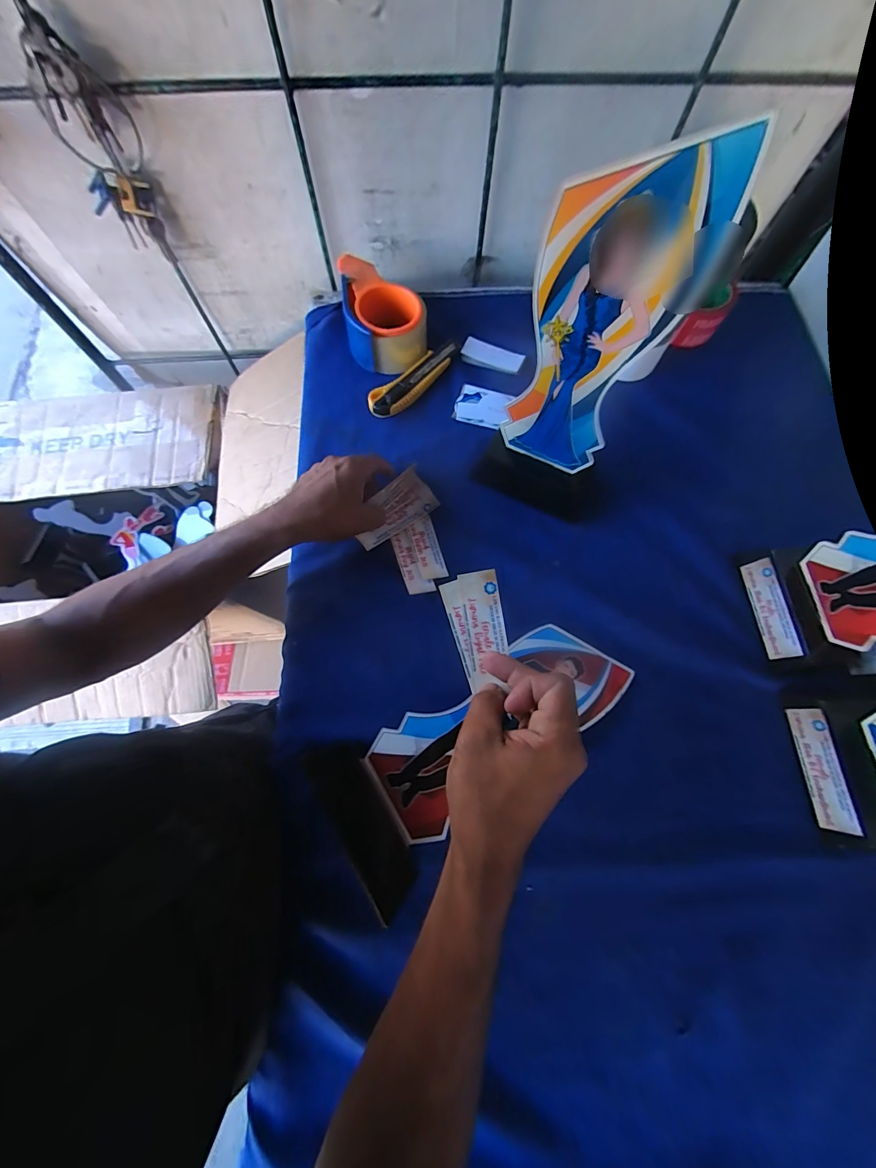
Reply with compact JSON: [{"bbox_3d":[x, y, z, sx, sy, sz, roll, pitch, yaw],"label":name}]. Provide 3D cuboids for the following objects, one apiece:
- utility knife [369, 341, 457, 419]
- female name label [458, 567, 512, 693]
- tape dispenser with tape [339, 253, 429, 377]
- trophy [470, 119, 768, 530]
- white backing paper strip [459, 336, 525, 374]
[{"bbox_3d":[-0.028,-0.263,0.501,0.142,0.022,0.036,-43,77,-12],"label":"utility knife"},{"bbox_3d":[0.037,0.033,0.304,0.030,0.004,0.086,-10,82,10],"label":"female name label"},{"bbox_3d":[-0.069,-0.350,0.505,0.097,0.066,0.125,-8,72,-3],"label":"tape dispenser with tape"},{"bbox_3d":[0.114,-0.159,0.322,0.129,0.284,0.053,15,73,5],"label":"trophy"},{"bbox_3d":[0.073,-0.303,0.513,0.080,0.009,0.035,19,73,6],"label":"white backing paper strip"}]

